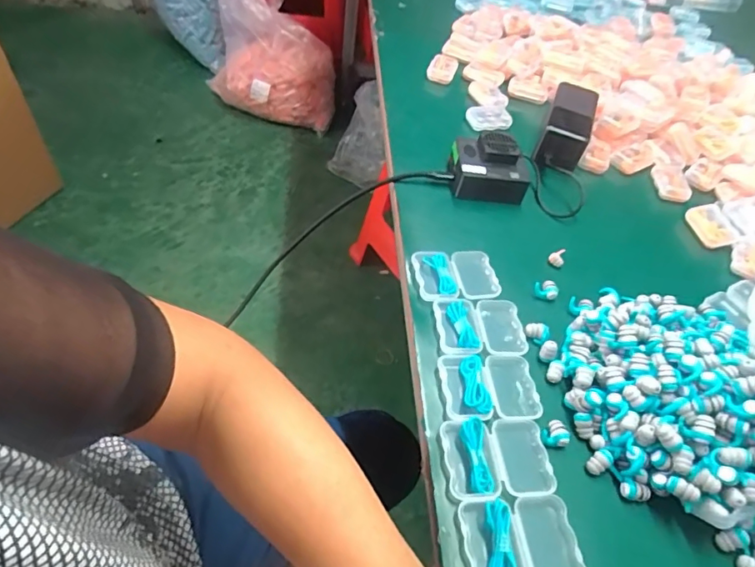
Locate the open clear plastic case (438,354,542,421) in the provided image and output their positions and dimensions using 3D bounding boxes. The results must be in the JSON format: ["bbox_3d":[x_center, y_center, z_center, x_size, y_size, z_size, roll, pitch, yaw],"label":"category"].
[{"bbox_3d":[0.088,0.079,0.392,0.074,0.015,0.055,1,50,-10],"label":"open clear plastic case"}]

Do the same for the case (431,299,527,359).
[{"bbox_3d":[0.089,0.038,0.431,0.074,0.011,0.056,3,50,-9],"label":"case"}]

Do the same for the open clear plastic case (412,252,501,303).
[{"bbox_3d":[0.073,-0.008,0.464,0.074,0.013,0.055,-4,51,-14],"label":"open clear plastic case"}]

